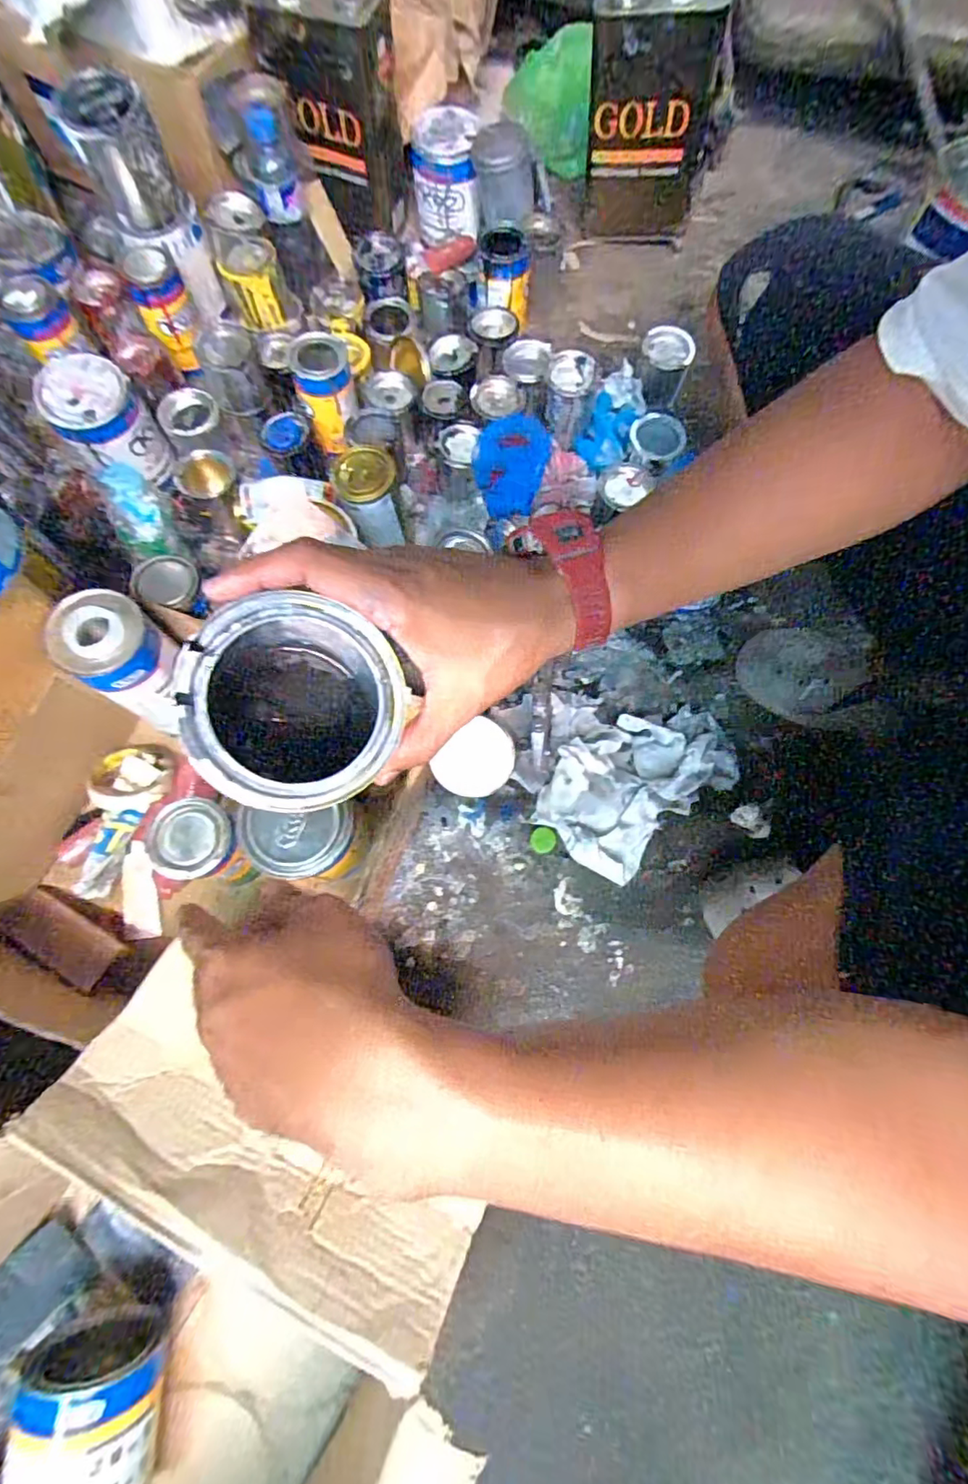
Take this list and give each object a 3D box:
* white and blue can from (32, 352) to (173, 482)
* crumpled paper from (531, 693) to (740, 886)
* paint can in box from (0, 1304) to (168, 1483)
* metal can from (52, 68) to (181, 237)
[{"bbox_3d":[-0.465,-0.395,0.715,0.105,0.109,0.104,0,74,-1],"label":"white and blue can"},{"bbox_3d":[0.171,0.048,0.662,0.212,0.082,0.210,14,74,3],"label":"crumpled paper"},{"bbox_3d":[-0.320,0.569,0.459,0.111,0.120,0.131,-2,74,-2],"label":"paint can in box"},{"bbox_3d":[-0.429,-0.698,0.690,0.086,0.113,0.086,-22,75,-7],"label":"metal can"}]

